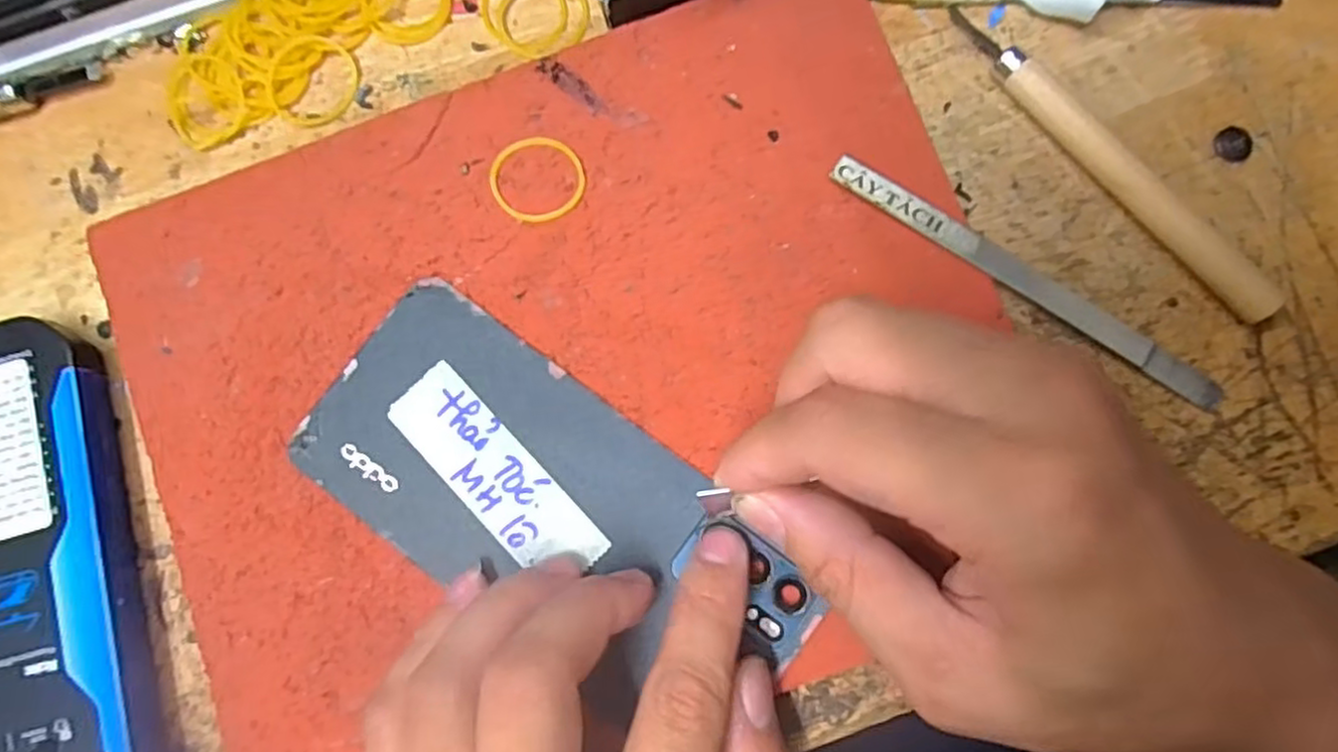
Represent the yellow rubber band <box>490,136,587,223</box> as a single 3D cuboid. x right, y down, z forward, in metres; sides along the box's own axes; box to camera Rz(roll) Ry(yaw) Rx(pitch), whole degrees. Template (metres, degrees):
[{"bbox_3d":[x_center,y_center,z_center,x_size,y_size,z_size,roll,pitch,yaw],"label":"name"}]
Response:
[{"bbox_3d":[-0.040,-0.061,0.220,0.028,0.004,0.027,0,84,-1],"label":"yellow rubber band"}]

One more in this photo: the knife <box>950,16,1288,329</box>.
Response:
[{"bbox_3d":[0.129,-0.064,0.214,0.009,0.015,0.123,-40,86,-4],"label":"knife"}]

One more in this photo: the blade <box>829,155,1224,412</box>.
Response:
[{"bbox_3d":[0.106,-0.028,0.214,0.129,0.004,0.010,33,85,3],"label":"blade"}]

